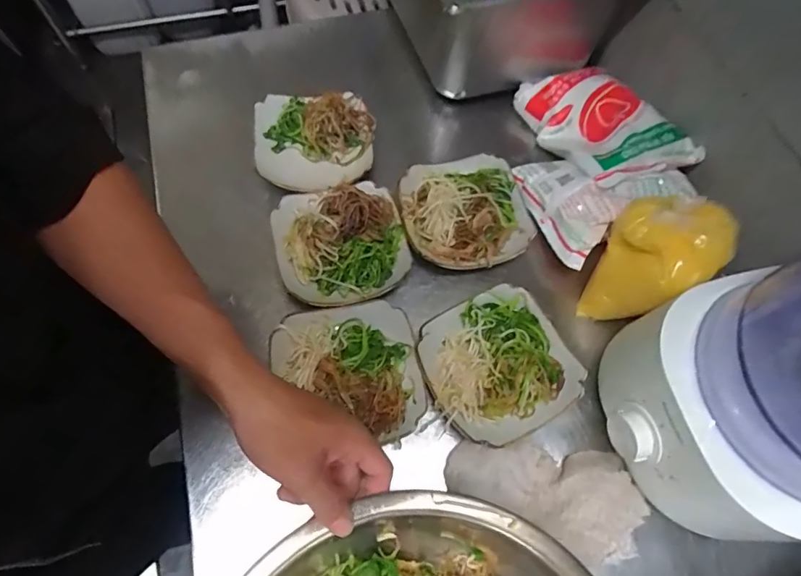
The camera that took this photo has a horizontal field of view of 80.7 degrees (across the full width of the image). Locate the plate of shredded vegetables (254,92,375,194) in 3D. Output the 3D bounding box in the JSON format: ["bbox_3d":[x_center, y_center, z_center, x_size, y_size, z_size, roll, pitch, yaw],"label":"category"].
[{"bbox_3d":[-0.101,-0.170,0.549,0.137,0.039,0.125,1,65,-3],"label":"plate of shredded vegetables"}]

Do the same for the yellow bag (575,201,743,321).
[{"bbox_3d":[0.241,-0.022,0.459,0.088,0.117,0.089,33,67,11],"label":"yellow bag"}]

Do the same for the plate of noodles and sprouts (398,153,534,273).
[{"bbox_3d":[0.075,-0.088,0.517,0.143,0.040,0.129,-11,66,-8],"label":"plate of noodles and sprouts"}]

